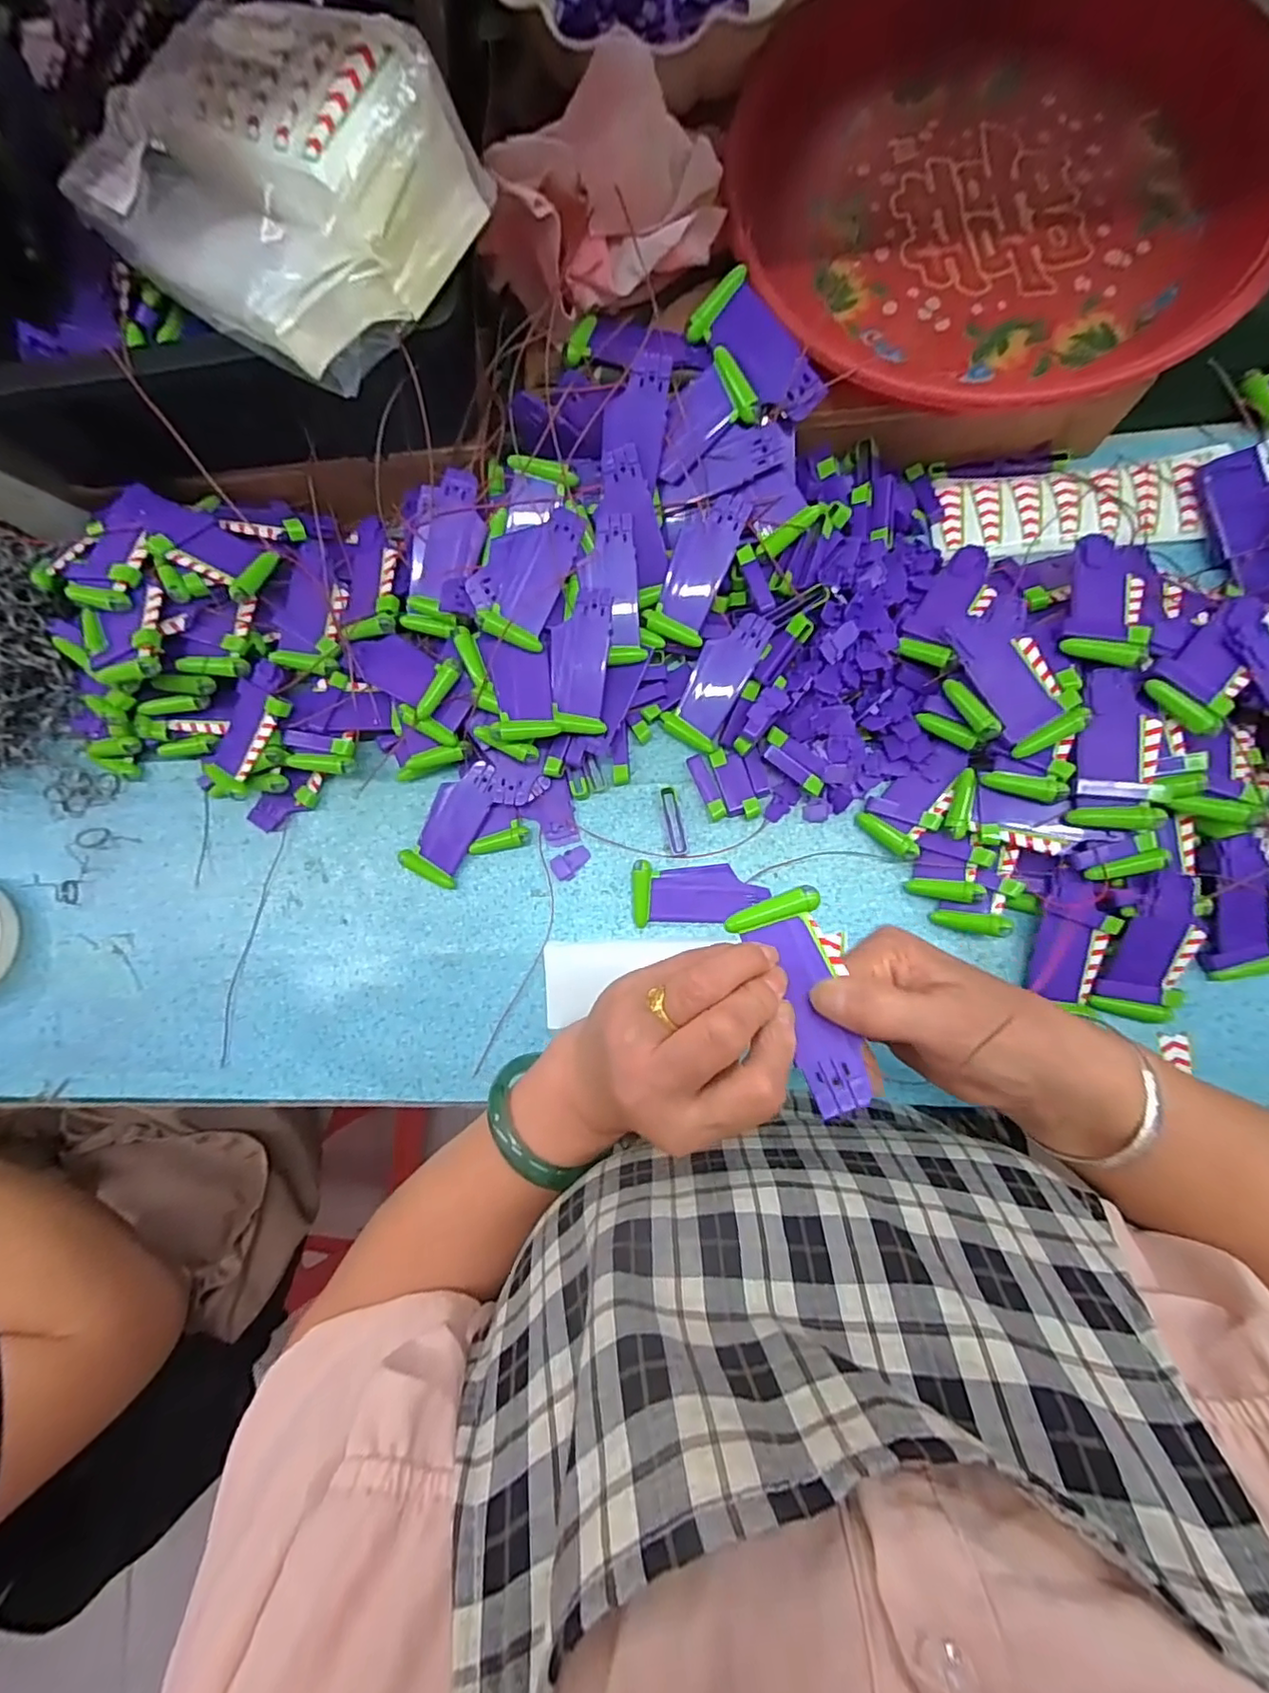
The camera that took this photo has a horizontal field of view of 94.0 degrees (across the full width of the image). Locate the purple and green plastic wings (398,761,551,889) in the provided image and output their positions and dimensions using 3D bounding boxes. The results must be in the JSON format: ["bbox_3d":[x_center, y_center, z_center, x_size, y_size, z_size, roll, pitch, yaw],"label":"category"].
[{"bbox_3d":[-0.113,-0.021,0.404,0.049,0.020,0.105,44,88,9],"label":"purple and green plastic wings"}]

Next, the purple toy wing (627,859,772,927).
[{"bbox_3d":[0.042,0.029,0.390,0.086,0.010,0.041,-5,82,5],"label":"purple toy wing"}]

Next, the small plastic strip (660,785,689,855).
[{"bbox_3d":[0.027,-0.017,0.398,0.011,0.007,0.046,-11,82,4],"label":"small plastic strip"}]

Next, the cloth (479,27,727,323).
[{"bbox_3d":[-0.020,-0.363,0.329,0.130,0.067,0.069,-26,82,3],"label":"cloth"}]

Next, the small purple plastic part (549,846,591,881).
[{"bbox_3d":[-0.043,0.011,0.402,0.027,0.004,0.018,-29,81,1],"label":"small purple plastic part"}]

